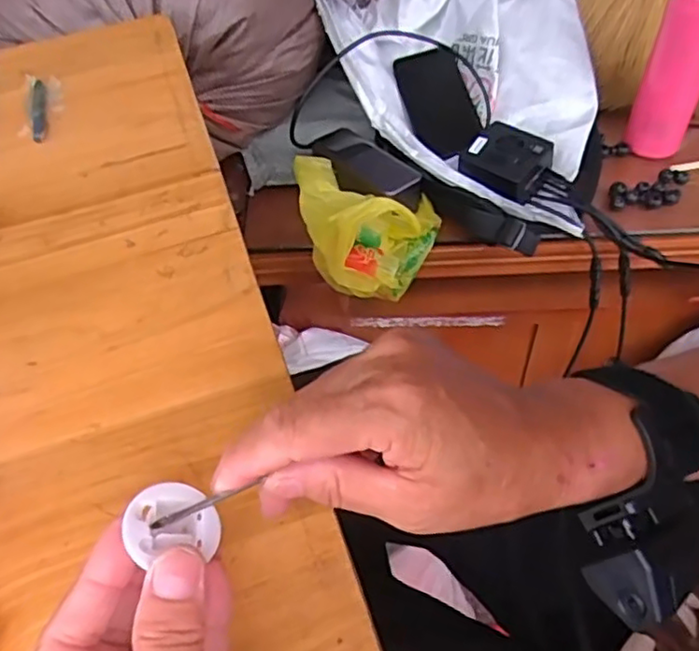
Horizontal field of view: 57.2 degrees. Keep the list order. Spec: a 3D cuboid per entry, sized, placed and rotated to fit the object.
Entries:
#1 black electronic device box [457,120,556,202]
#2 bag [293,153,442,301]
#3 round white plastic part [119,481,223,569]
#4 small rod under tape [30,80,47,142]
[{"bbox_3d":[0.170,-0.182,0.699,0.086,0.033,0.080,32,59,24],"label":"black electronic device box"},{"bbox_3d":[0.024,-0.110,0.660,0.137,0.105,0.146,-7,51,-3],"label":"bag"},{"bbox_3d":[-0.062,0.070,0.227,0.033,0.008,0.026,14,46,-21],"label":"round white plastic part"},{"bbox_3d":[-0.237,-0.165,0.490,0.010,0.006,0.077,-15,54,-6],"label":"small rod under tape"}]

